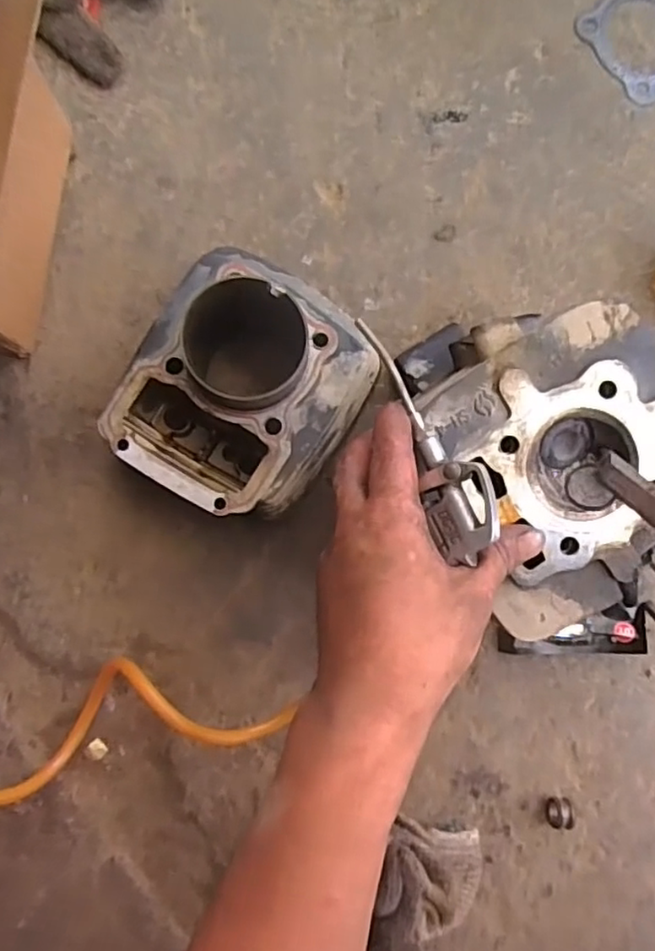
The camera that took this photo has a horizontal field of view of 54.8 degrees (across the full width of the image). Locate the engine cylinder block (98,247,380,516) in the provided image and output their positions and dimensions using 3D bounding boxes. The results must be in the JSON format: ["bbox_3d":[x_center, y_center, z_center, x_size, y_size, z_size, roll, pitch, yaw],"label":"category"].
[{"bbox_3d":[-0.048,-0.050,0.389,0.127,0.085,0.144,32,84,-3],"label":"engine cylinder block"}]

